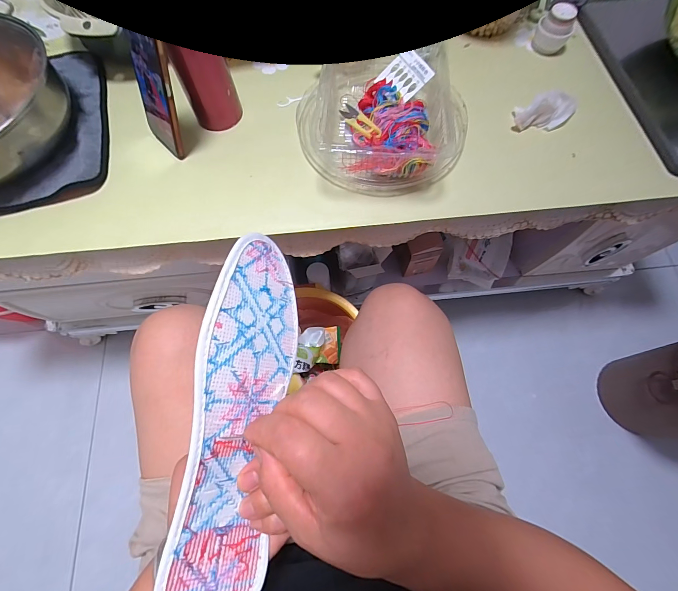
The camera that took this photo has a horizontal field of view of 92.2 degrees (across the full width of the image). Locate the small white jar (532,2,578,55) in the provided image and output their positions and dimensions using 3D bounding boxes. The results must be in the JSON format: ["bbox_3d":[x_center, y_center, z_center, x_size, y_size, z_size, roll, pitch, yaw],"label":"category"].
[{"bbox_3d":[0.334,-0.411,0.507,0.050,0.047,0.060,30,74,10],"label":"small white jar"}]

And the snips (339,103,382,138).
[{"bbox_3d":[0.029,-0.243,0.456,0.024,0.007,0.091,-30,59,-9],"label":"snips"}]

